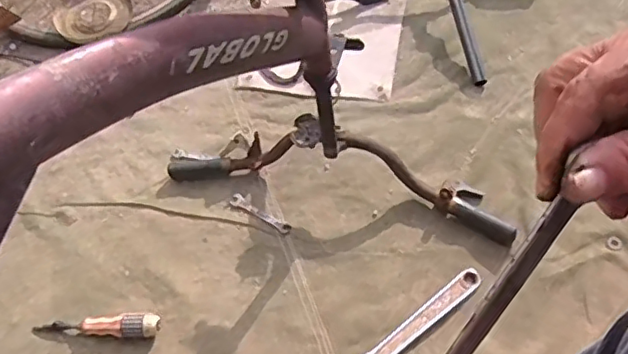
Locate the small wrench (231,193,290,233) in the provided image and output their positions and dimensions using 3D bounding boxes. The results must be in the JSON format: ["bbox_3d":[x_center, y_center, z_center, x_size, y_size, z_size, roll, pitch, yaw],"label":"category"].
[{"bbox_3d":[-0.087,0.060,0.974,0.117,0.005,0.021,30,61,22],"label":"small wrench"}]

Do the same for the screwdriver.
[{"bbox_3d":[-0.312,0.211,0.867,0.184,0.027,0.034,3,55,5],"label":"screwdriver"}]

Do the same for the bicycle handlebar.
[{"bbox_3d":[0.030,-0.014,0.946,0.569,0.125,0.091,11,56,11],"label":"bicycle handlebar"}]

